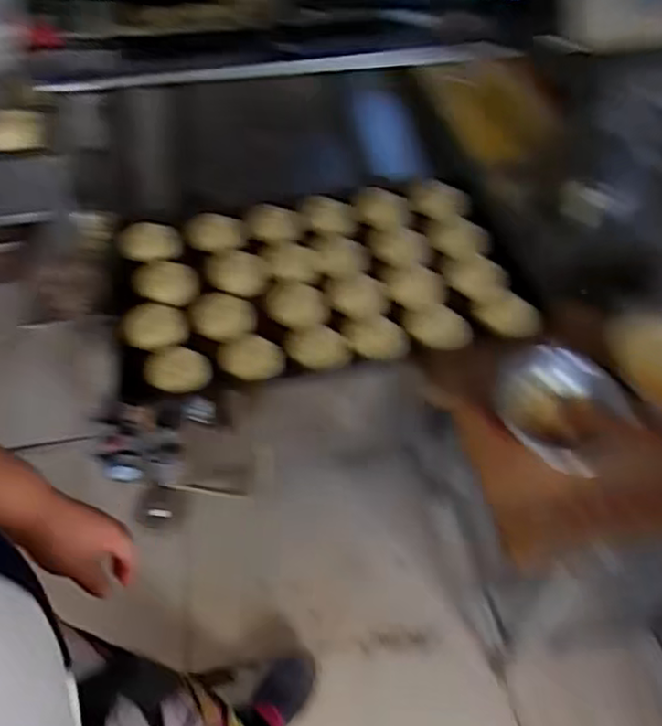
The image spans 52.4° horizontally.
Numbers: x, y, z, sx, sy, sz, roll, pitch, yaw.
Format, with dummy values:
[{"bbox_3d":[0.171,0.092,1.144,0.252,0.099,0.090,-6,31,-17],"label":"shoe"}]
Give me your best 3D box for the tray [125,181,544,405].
[{"bbox_3d":[-0.028,-0.130,1.016,0.570,0.065,0.373,-9,51,-8],"label":"tray"}]

